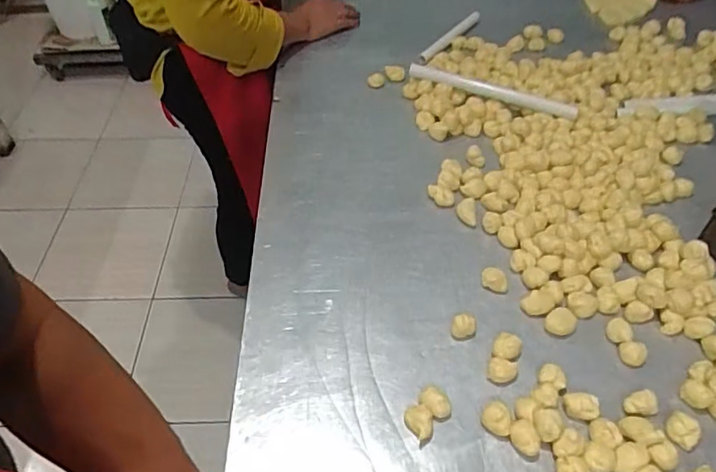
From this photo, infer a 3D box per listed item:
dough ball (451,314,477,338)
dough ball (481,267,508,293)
[{"bbox_3d":[0.123,0.104,0.644,0.028,0.024,0.022,12,50,12],"label":"dough ball"},{"bbox_3d":[0.171,0.054,0.690,0.034,0.011,0.026,20,52,19],"label":"dough ball"}]

